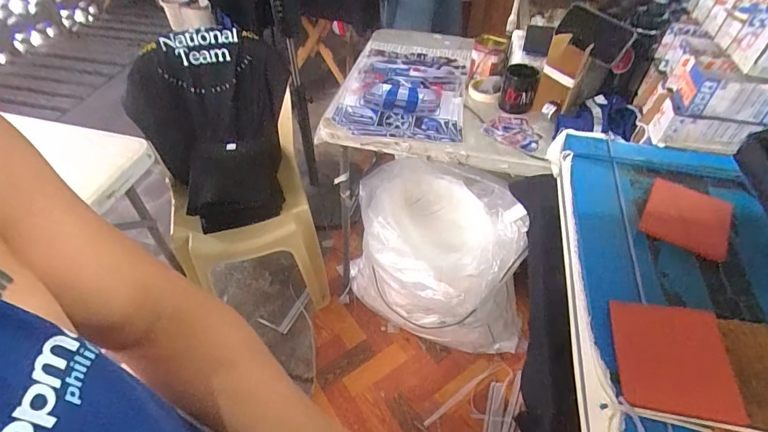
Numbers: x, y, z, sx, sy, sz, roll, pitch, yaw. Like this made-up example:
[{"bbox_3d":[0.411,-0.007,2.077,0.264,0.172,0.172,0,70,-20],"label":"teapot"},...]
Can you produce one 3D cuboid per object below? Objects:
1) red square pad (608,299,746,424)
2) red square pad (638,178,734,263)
[{"bbox_3d":[0.229,0.111,0.334,0.079,0.006,0.092,4,48,15],"label":"red square pad"},{"bbox_3d":[0.333,0.001,0.459,0.082,0.006,0.099,27,51,21],"label":"red square pad"}]

